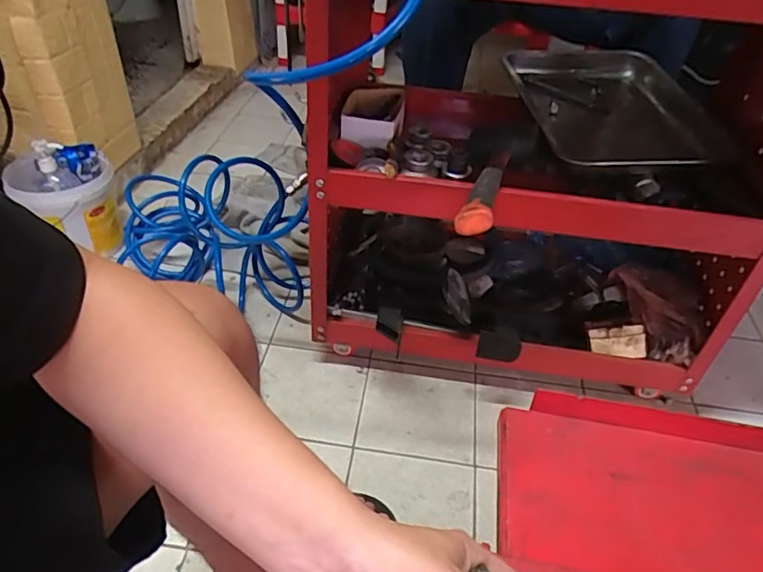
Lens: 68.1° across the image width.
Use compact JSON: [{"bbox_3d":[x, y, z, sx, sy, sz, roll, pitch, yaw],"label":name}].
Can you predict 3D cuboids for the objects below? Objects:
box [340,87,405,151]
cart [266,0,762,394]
[{"bbox_3d":[-0.010,-0.298,0.969,0.090,0.054,0.198,10,38,5],"label":"box"},{"bbox_3d":[0.241,-0.234,0.968,0.766,0.677,0.625,3,41,-1],"label":"cart"}]

